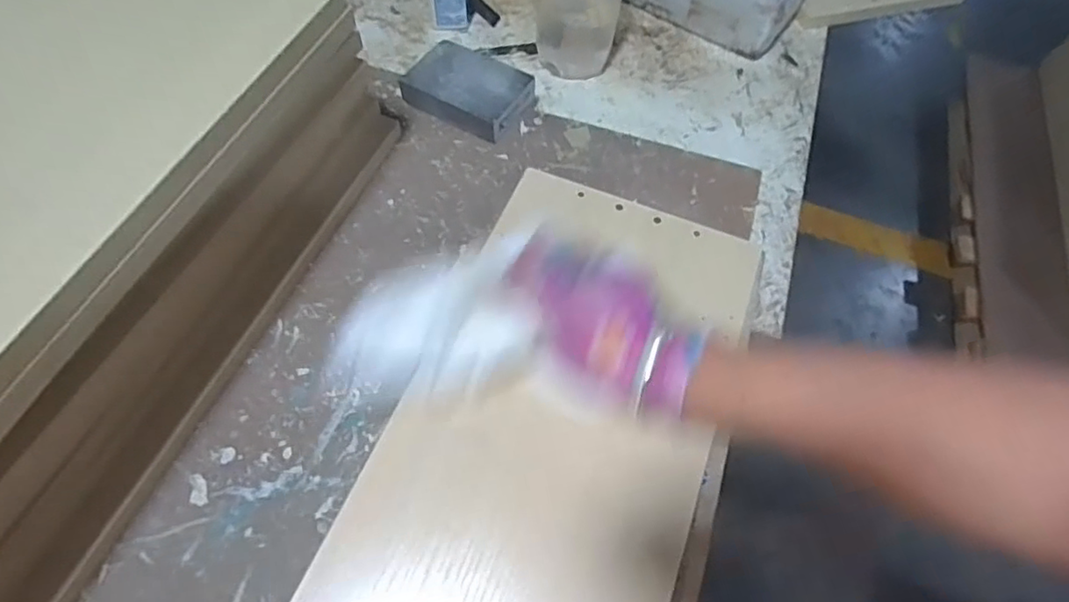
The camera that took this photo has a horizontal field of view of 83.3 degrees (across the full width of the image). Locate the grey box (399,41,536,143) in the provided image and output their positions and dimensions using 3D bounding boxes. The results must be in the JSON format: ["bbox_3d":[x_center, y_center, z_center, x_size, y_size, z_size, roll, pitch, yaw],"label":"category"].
[{"bbox_3d":[-0.059,-0.187,0.538,0.100,0.032,0.068,32,61,14],"label":"grey box"}]

